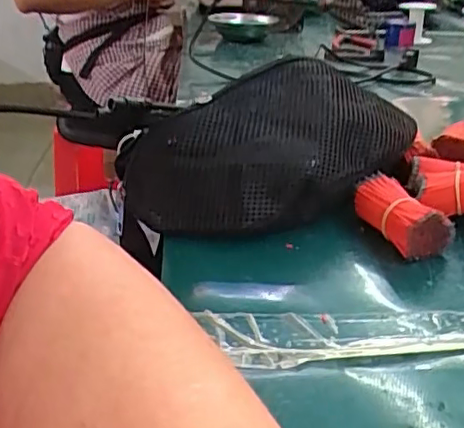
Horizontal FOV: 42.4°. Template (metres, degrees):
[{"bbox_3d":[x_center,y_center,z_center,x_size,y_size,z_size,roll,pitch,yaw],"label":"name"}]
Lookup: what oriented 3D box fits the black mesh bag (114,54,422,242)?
[{"bbox_3d":[0.034,-0.053,0.461,0.230,0.090,0.119,-15,31,-26],"label":"black mesh bag"}]

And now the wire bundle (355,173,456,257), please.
[{"bbox_3d":[0.116,0.003,0.415,0.032,0.038,0.069,-14,31,-25],"label":"wire bundle"}]

